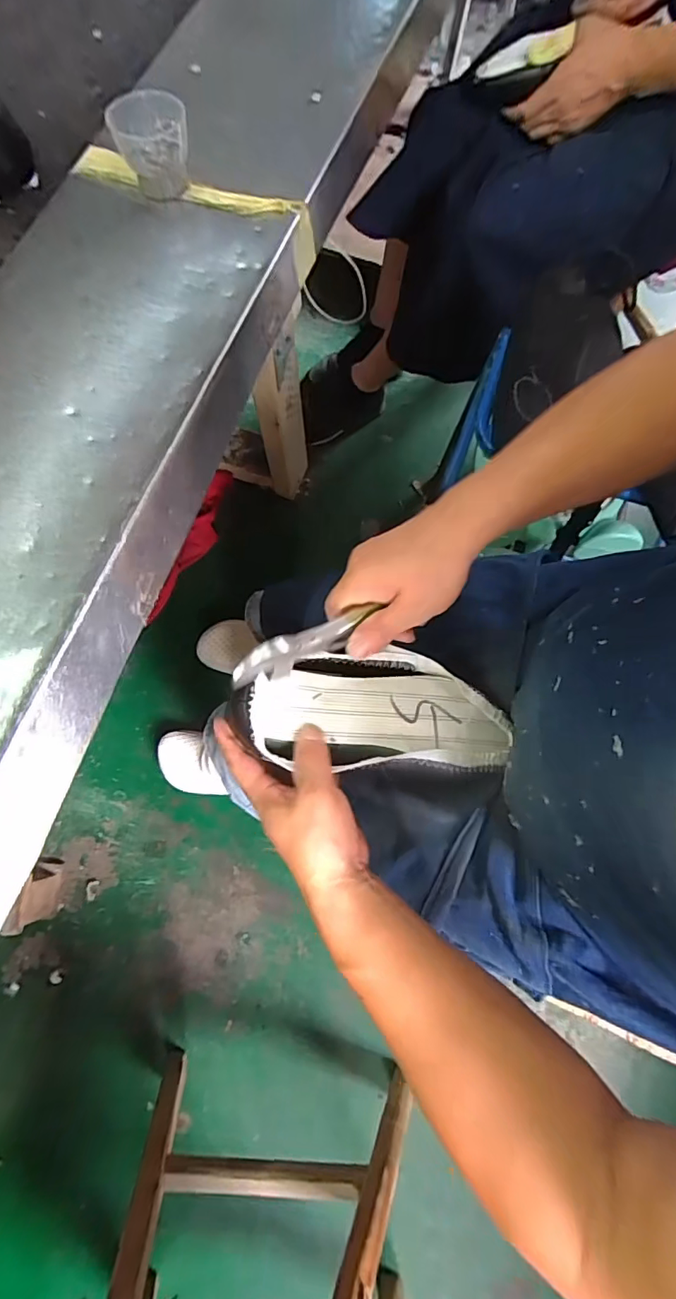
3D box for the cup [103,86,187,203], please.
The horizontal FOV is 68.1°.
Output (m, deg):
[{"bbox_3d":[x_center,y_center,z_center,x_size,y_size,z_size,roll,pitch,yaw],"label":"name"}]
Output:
[{"bbox_3d":[-0.158,-0.433,0.433,0.063,0.049,0.061,-7,76,-2],"label":"cup"}]

